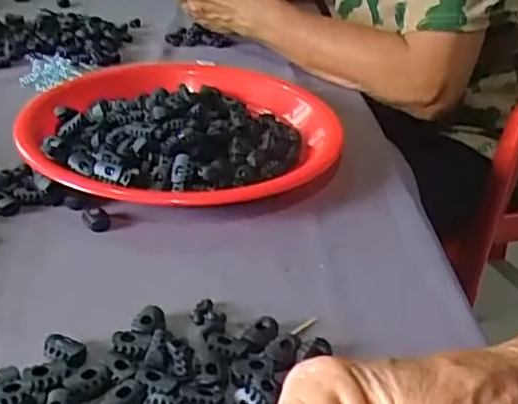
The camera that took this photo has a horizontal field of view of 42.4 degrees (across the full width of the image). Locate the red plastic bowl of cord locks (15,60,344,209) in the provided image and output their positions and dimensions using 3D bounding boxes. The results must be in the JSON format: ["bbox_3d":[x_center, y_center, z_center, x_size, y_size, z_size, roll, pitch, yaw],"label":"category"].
[{"bbox_3d":[-0.062,-0.064,0.558,0.247,0.043,0.247,5,31,-3],"label":"red plastic bowl of cord locks"}]

